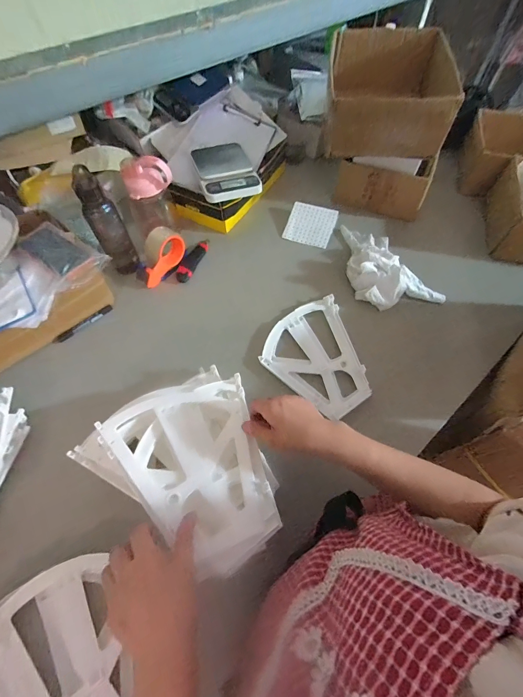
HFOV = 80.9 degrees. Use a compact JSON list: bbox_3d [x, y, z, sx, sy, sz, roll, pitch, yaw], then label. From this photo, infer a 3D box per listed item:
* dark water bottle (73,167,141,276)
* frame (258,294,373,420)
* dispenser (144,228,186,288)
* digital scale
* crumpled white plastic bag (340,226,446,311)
[{"bbox_3d":[-0.331,-0.260,0.665,0.073,0.239,0.066,-38,55,-19],"label":"dark water bottle"},{"bbox_3d":[0.136,0.005,0.649,0.236,0.017,0.225,39,68,21],"label":"frame"},{"bbox_3d":[-0.247,-0.224,0.735,0.062,0.080,0.127,32,66,18],"label":"dispenser"},{"bbox_3d":[-0.094,-0.462,0.796,0.141,0.031,0.214,-15,61,-7],"label":"digital scale"},{"bbox_3d":[0.312,-0.226,0.751,0.205,0.066,0.276,-5,60,-2],"label":"crumpled white plastic bag"}]

